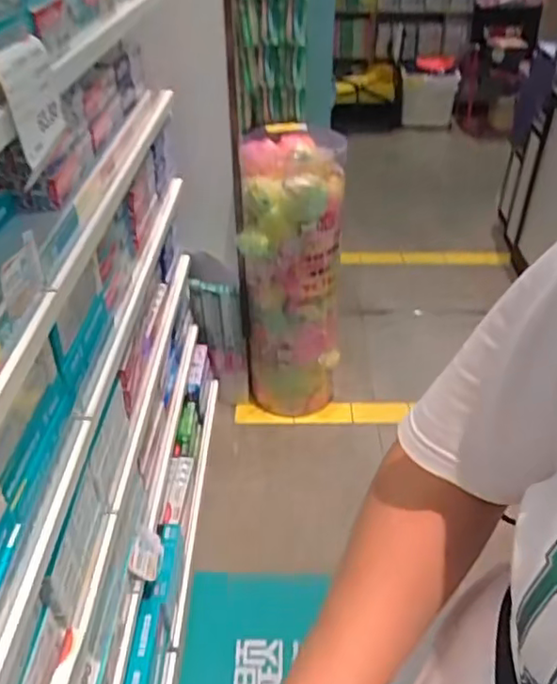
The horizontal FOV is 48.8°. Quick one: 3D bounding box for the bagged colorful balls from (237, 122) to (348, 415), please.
[{"bbox_3d":[0.047,-0.190,1.911,0.281,0.849,0.336,1,39,3],"label":"bagged colorful balls"}]

